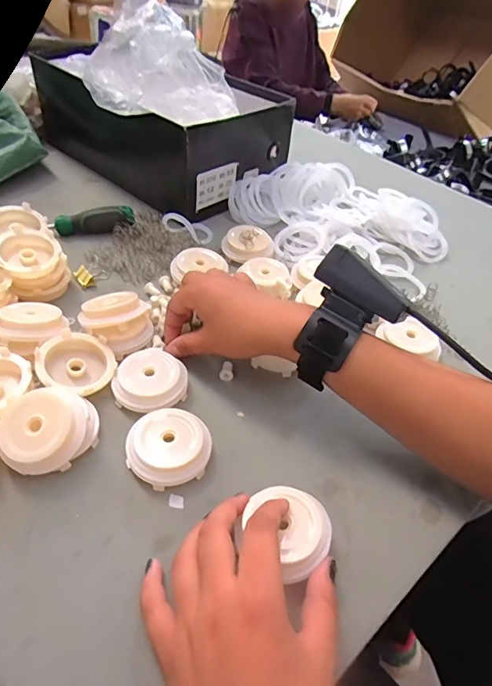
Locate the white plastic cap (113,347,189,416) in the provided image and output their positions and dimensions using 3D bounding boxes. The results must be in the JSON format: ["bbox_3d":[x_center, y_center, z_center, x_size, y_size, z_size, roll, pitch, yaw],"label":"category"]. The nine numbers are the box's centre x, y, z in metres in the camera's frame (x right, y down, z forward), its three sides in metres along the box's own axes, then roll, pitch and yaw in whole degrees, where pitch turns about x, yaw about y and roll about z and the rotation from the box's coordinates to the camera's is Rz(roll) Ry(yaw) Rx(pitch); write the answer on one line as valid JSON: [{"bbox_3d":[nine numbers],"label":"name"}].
[{"bbox_3d":[-0.075,0.029,0.357,0.056,0.015,0.056,11,53,-14],"label":"white plastic cap"}]

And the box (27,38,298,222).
[{"bbox_3d":[-0.122,-0.298,0.603,0.314,0.100,0.211,34,51,25],"label":"box"}]

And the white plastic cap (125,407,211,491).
[{"bbox_3d":[-0.055,0.073,0.315,0.056,0.023,0.051,4,45,-4],"label":"white plastic cap"}]

